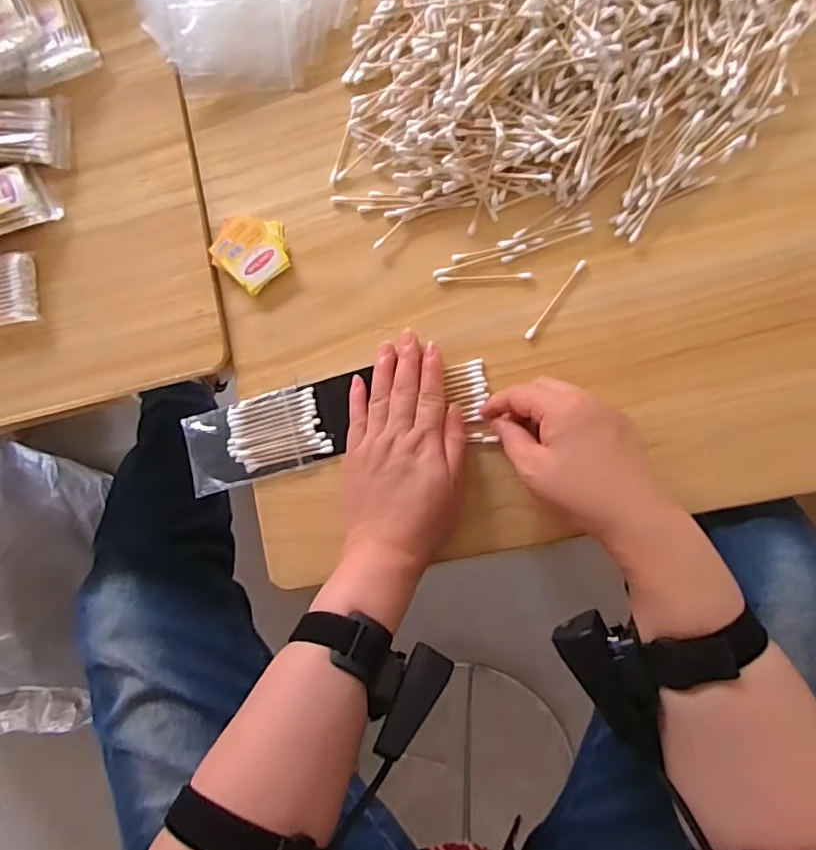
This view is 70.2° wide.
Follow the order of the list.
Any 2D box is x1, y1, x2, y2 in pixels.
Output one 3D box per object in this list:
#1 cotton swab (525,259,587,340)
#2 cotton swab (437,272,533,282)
[{"bbox_3d":[0.111,-0.094,0.436,0.007,0.005,0.072,37,91,7],"label":"cotton swab"},{"bbox_3d":[0.058,-0.112,0.441,0.070,0.004,0.005,-1,86,7],"label":"cotton swab"}]

